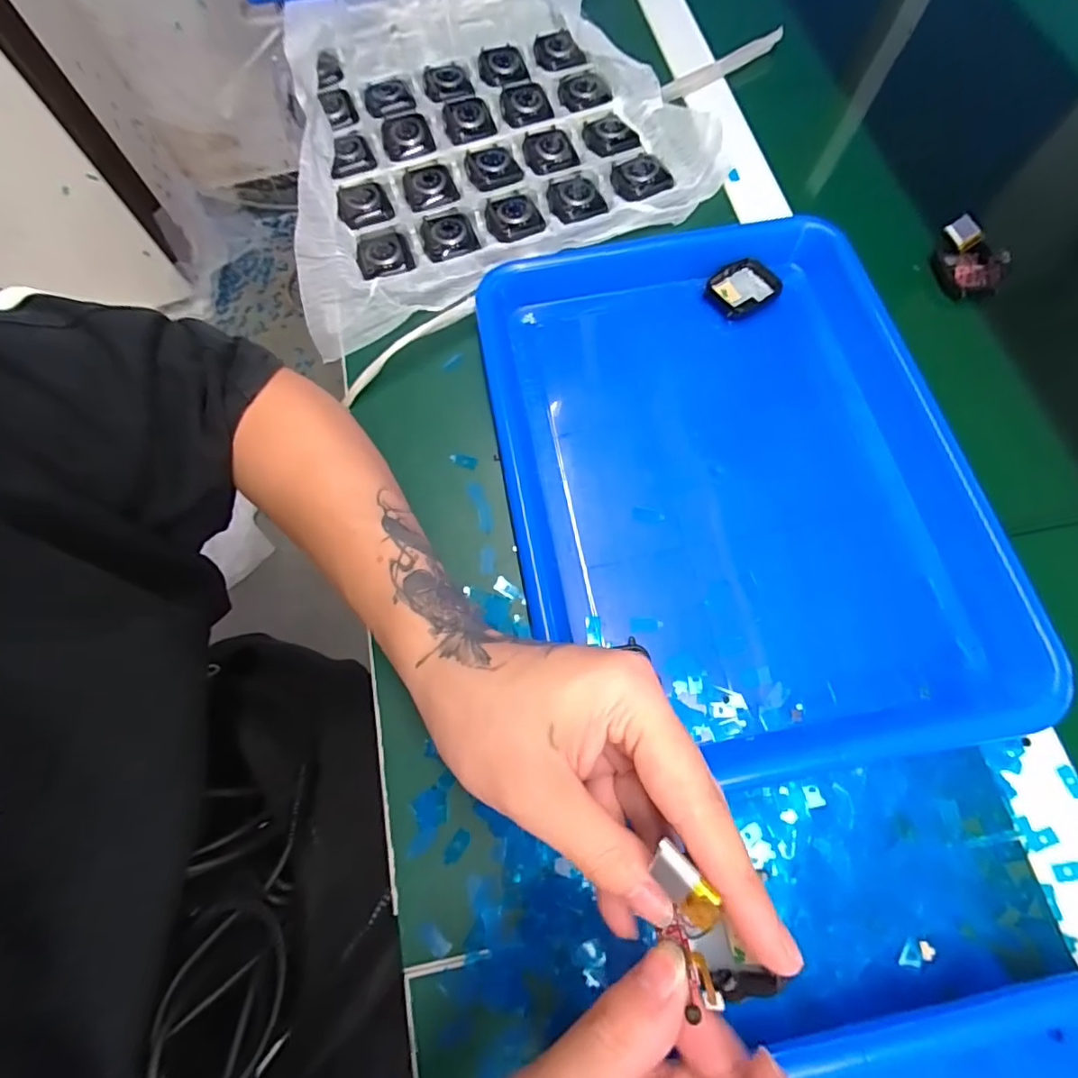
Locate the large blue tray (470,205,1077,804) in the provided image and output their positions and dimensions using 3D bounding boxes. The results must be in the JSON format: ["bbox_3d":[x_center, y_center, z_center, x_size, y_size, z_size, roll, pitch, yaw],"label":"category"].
[{"bbox_3d":[0.108,-0.042,0.314,0.250,0.034,0.325,-9,70,-3],"label":"large blue tray"}]

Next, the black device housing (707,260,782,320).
[{"bbox_3d":[0.141,-0.171,0.365,0.041,0.011,0.036,-30,72,-10],"label":"black device housing"}]

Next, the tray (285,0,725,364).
[{"bbox_3d":[-0.064,-0.353,0.426,0.316,0.026,0.374,-19,71,-6],"label":"tray"}]

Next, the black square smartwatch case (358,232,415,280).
[{"bbox_3d":[-0.111,-0.203,0.388,0.040,0.014,0.045,-19,71,-6],"label":"black square smartwatch case"}]

